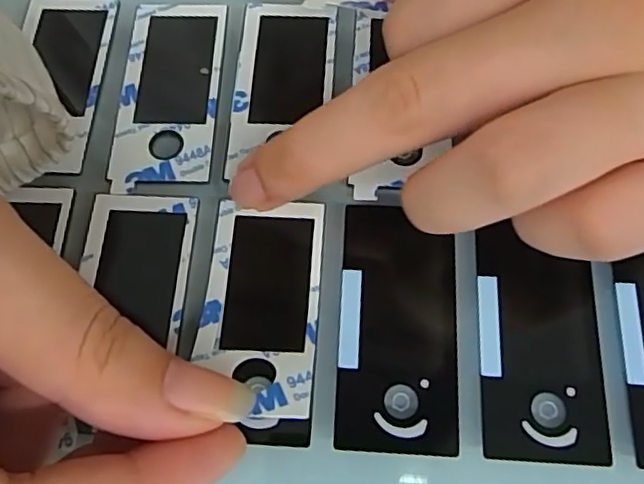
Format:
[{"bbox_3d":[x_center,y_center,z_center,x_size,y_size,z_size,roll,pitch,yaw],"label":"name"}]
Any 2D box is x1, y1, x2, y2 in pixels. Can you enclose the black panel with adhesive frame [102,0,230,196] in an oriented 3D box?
[{"bbox_3d":[-0.043,-0.043,0.172,0.027,0.004,0.060,0,67,2],"label":"black panel with adhesive frame"}]

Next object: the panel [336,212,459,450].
[{"bbox_3d":[0.018,0.019,0.145,0.027,0.004,0.057,3,68,3],"label":"panel"}]

